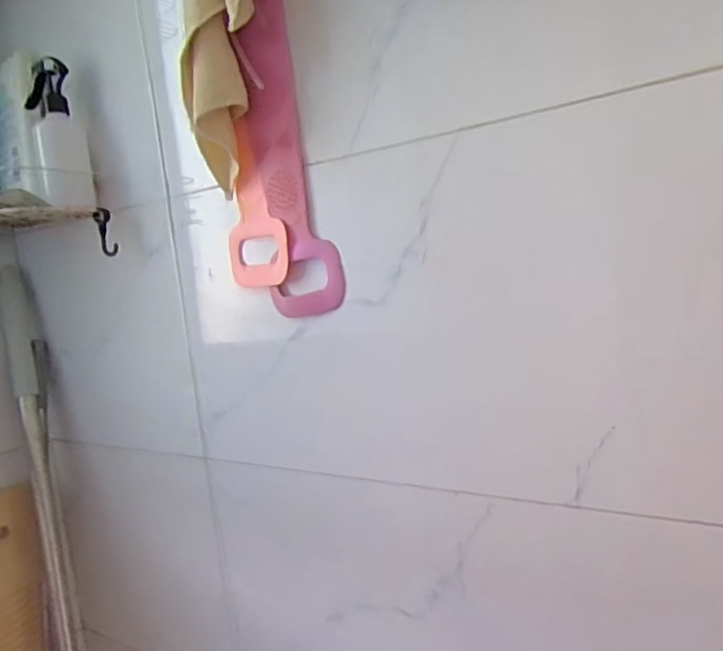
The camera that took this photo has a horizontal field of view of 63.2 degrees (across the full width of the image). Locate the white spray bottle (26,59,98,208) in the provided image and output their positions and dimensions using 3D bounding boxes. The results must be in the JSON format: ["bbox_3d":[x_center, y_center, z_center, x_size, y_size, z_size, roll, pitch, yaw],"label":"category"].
[{"bbox_3d":[-0.329,-0.203,0.643,0.055,0.153,0.067,-10,7,-28],"label":"white spray bottle"}]

